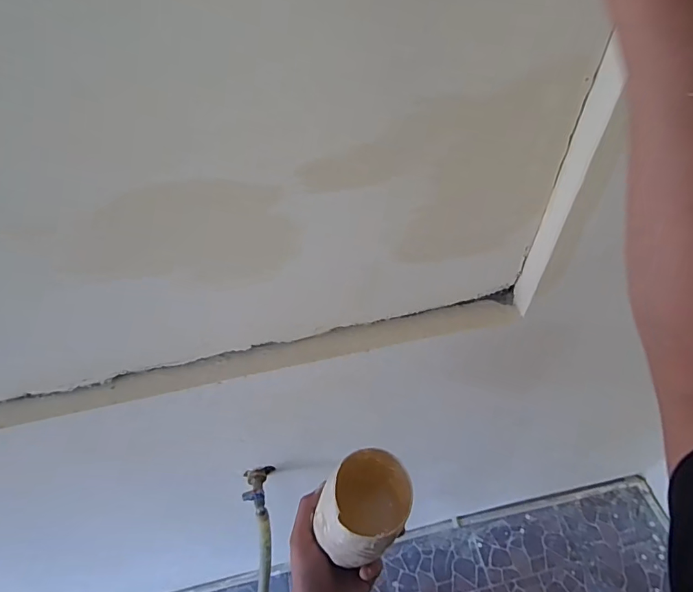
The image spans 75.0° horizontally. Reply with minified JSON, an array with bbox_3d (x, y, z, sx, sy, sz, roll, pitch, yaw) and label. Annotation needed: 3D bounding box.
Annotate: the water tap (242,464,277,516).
[{"bbox_3d":[-0.158,0.334,0.786,0.049,0.041,0.085,1,51,5],"label":"water tap"}]

